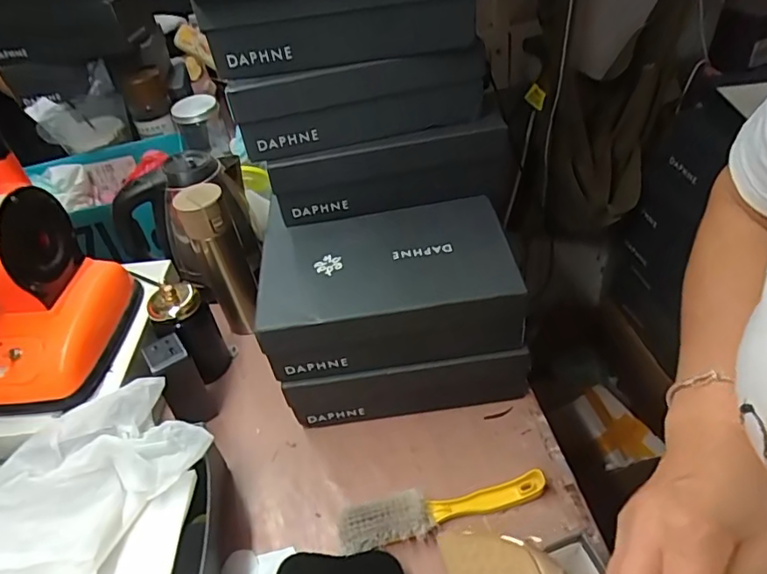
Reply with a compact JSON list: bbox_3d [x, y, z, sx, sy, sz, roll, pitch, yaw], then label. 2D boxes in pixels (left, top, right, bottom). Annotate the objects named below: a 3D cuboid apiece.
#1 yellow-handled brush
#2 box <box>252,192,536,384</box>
[{"bbox_3d":[0.066,0.245,0.597,0.229,0.044,0.044,-12,43,-6],"label":"yellow-handled brush"},{"bbox_3d":[0.004,-0.007,0.675,0.292,0.100,0.185,-7,42,0],"label":"box"}]

